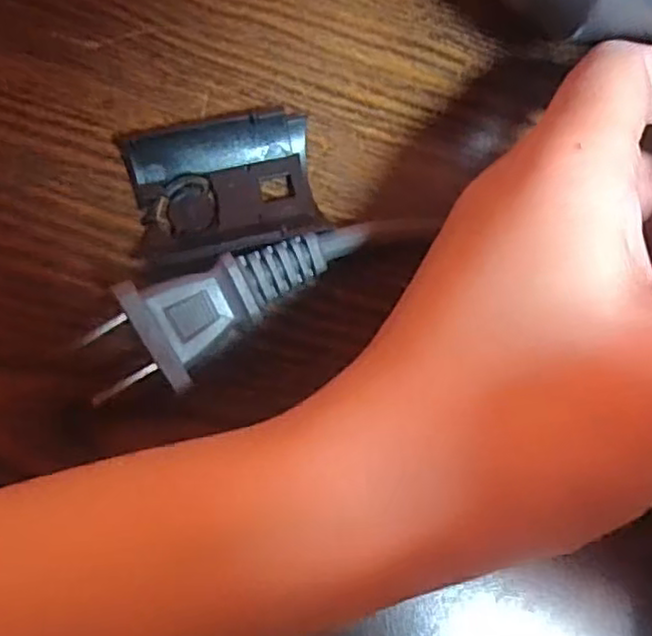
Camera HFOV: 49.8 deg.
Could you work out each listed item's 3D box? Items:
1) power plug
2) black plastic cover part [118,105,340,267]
[{"bbox_3d":[-0.020,-0.002,0.155,0.067,0.024,0.022,-20,88,-6],"label":"power plug"},{"bbox_3d":[-0.023,-0.032,0.164,0.041,0.011,0.033,-11,87,-6],"label":"black plastic cover part"}]

